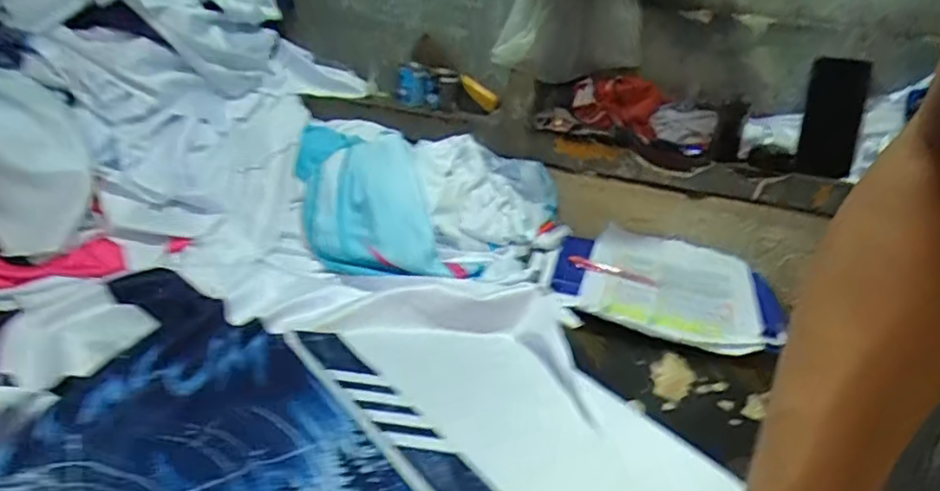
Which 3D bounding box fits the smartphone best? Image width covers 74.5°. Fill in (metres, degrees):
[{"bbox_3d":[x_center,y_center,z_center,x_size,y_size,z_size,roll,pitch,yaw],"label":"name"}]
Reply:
[{"bbox_3d":[0.527,-0.185,0.899,0.074,0.169,0.012,11,1,10],"label":"smartphone"}]

